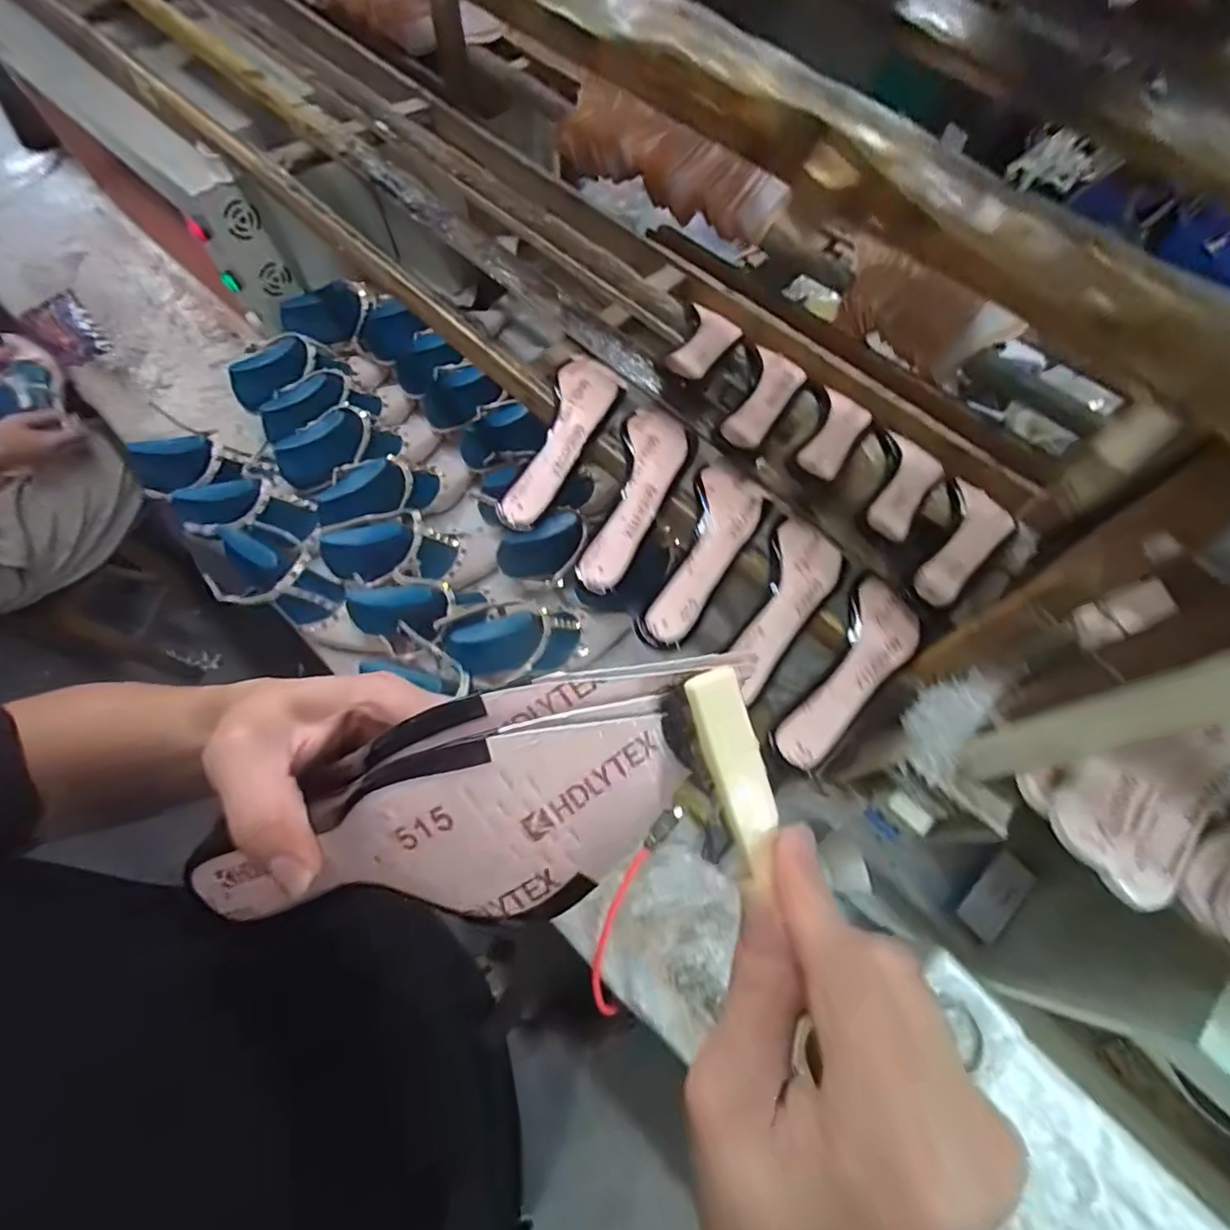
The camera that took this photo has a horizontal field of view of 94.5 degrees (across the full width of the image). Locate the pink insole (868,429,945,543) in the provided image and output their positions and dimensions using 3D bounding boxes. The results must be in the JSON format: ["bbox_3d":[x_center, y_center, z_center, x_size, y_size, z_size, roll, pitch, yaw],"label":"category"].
[{"bbox_3d":[0.263,-0.117,0.519,0.053,0.010,0.146,31,56,10],"label":"pink insole"}]

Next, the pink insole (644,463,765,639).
[{"bbox_3d":[0.084,-0.061,0.511,0.060,0.029,0.183,25,70,8],"label":"pink insole"}]

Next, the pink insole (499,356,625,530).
[{"bbox_3d":[-0.046,-0.174,0.544,0.058,0.019,0.200,17,69,5],"label":"pink insole"}]

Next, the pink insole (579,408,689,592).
[{"bbox_3d":[0.022,-0.113,0.526,0.058,0.024,0.196,15,69,5],"label":"pink insole"}]

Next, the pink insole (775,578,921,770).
[{"bbox_3d":[0.198,0.049,0.474,0.057,0.017,0.184,35,71,12],"label":"pink insole"}]

